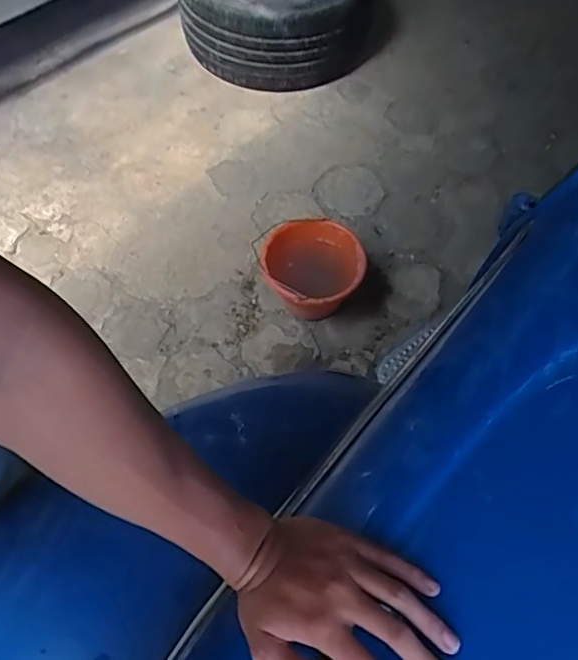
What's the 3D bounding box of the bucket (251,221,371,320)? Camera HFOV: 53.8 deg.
[{"bbox_3d":[0.041,-0.134,1.408,0.277,0.171,0.222,14,62,8],"label":"bucket"}]

